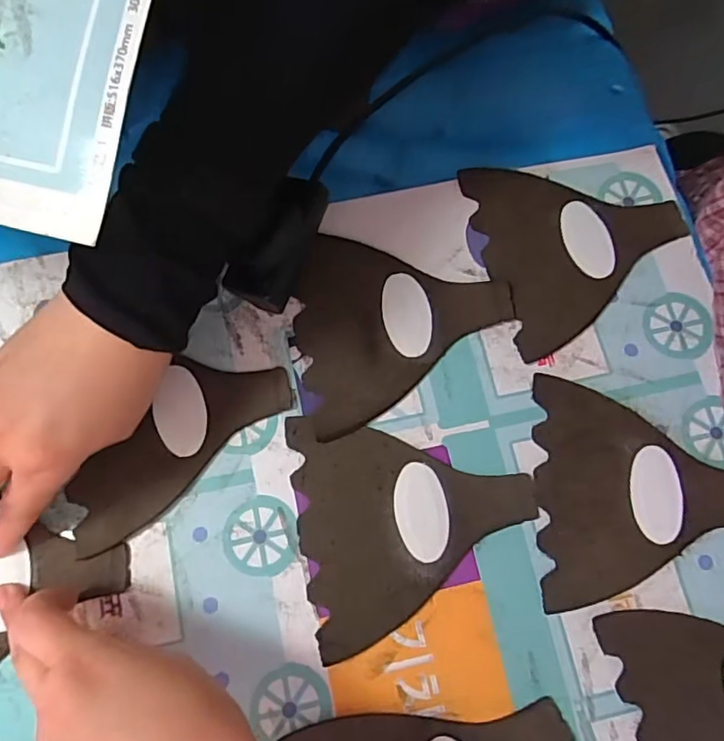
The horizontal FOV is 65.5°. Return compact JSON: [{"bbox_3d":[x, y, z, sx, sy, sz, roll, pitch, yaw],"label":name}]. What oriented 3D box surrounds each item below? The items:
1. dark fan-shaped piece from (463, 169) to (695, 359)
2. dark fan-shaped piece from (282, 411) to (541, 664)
[{"bbox_3d":[0.134,-0.080,0.343,0.121,0.005,0.118,-16,77,-6],"label":"dark fan-shaped piece"},{"bbox_3d":[0.029,0.078,0.300,0.123,0.004,0.115,-8,76,-4],"label":"dark fan-shaped piece"}]

